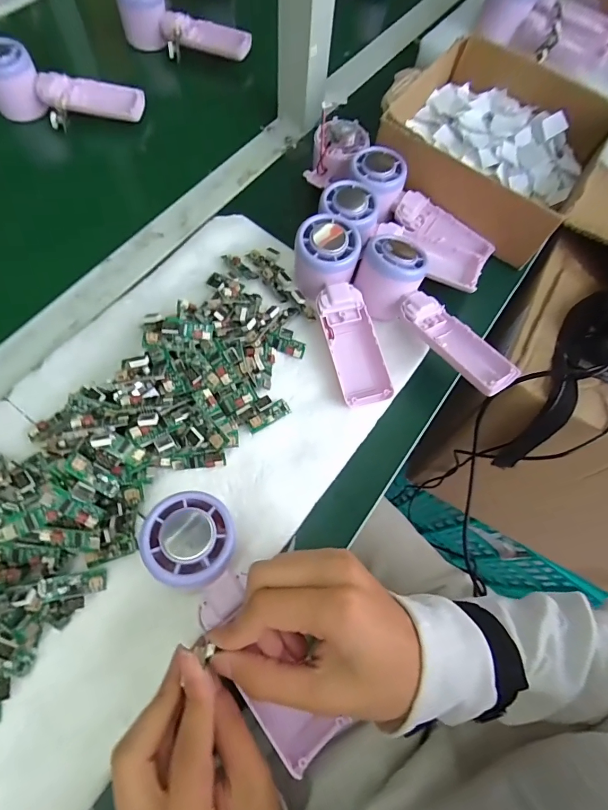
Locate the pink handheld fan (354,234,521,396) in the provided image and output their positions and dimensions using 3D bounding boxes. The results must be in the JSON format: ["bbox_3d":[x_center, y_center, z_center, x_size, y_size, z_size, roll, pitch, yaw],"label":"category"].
[{"bbox_3d":[0.106,-0.074,0.346,0.056,0.040,0.160,-29,73,-15],"label":"pink handheld fan"}]

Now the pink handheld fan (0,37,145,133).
[{"bbox_3d":[-0.265,-0.341,0.459,0.164,0.055,0.066,4,64,-15],"label":"pink handheld fan"}]

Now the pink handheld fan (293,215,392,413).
[{"bbox_3d":[0.033,-0.080,0.364,0.051,0.041,0.163,-16,87,-9],"label":"pink handheld fan"}]

